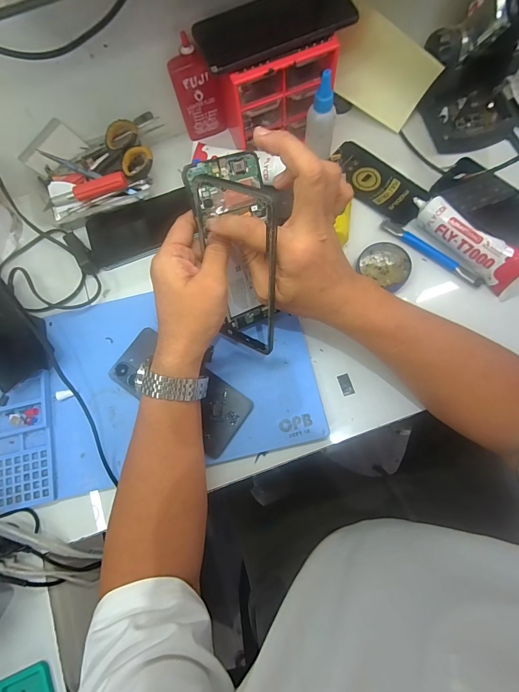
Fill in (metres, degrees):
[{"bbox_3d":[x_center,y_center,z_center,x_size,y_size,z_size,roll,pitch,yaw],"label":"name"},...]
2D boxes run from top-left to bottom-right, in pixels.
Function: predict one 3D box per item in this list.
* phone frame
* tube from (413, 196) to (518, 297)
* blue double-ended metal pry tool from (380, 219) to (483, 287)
[{"bbox_3d":[-0.020,-0.061,0.300,0.076,0.167,0.006,23,50,21],"label":"phone frame"},{"bbox_3d":[0.244,-0.124,0.385,0.143,0.045,0.030,42,83,12],"label":"tube"},{"bbox_3d":[0.212,-0.117,0.405,0.138,0.012,0.015,39,82,12],"label":"blue double-ended metal pry tool"}]

